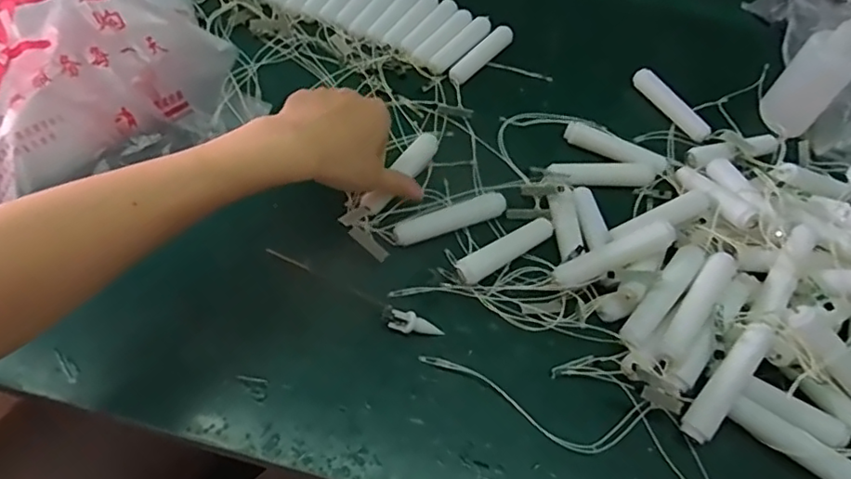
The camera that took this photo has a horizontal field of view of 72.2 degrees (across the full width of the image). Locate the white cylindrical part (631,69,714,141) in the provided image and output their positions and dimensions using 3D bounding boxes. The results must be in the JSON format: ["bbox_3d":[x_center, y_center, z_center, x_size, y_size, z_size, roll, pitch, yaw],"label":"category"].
[{"bbox_3d":[0.229,-0.124,0.545,0.017,0.017,0.089,-26,64,-22],"label":"white cylindrical part"}]

